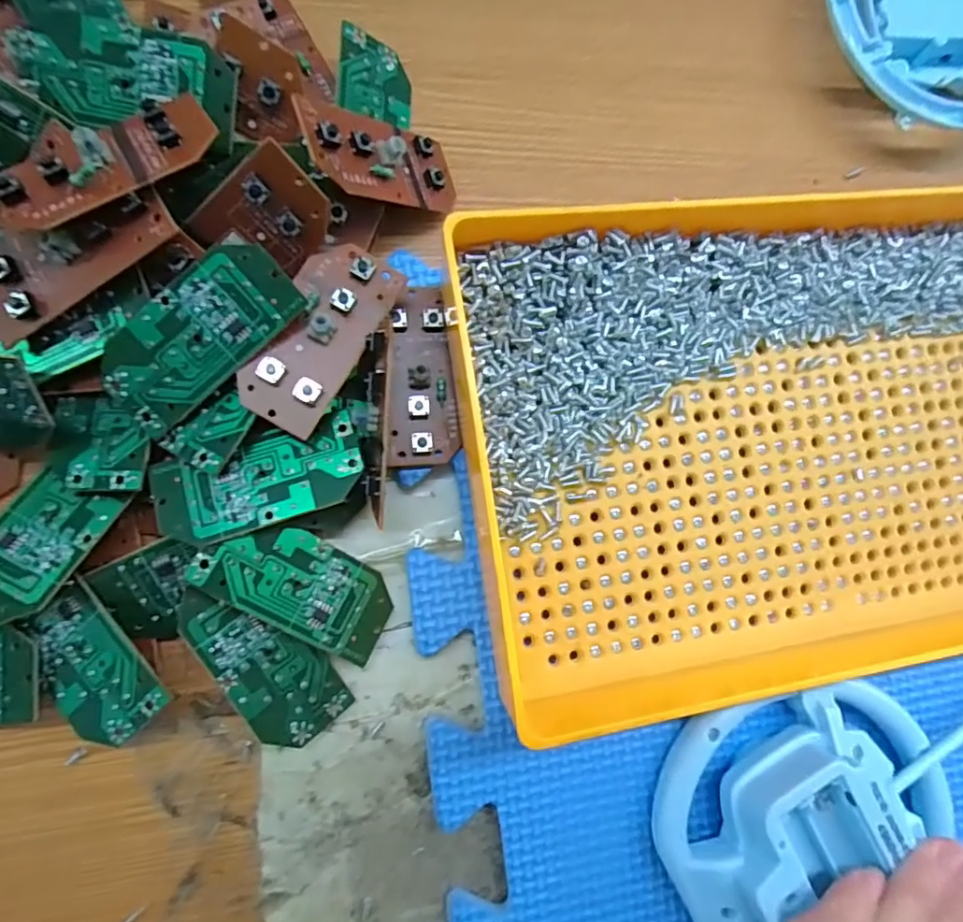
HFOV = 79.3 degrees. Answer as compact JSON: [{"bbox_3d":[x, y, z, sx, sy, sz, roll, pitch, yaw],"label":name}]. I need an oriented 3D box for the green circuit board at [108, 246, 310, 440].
[{"bbox_3d":[-0.081,-0.036,0.167,0.028,0.011,0.059,44,82,-4],"label":"green circuit board"}]

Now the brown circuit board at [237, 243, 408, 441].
[{"bbox_3d":[-0.049,-0.039,0.174,0.028,0.007,0.060,29,83,-6],"label":"brown circuit board"}]

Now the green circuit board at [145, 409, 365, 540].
[{"bbox_3d":[-0.066,0.005,0.173,0.060,0.005,0.027,-17,90,-9],"label":"green circuit board"}]

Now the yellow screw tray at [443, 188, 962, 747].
[{"bbox_3d":[0.118,-0.010,0.199,0.250,0.035,0.158,-7,87,-9],"label":"yellow screw tray"}]

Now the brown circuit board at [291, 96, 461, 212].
[{"bbox_3d":[-0.028,-0.098,0.188,0.061,0.008,0.028,-12,88,-49],"label":"brown circuit board"}]

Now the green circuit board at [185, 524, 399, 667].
[{"bbox_3d":[-0.055,0.038,0.180,0.059,0.004,0.028,34,64,-20],"label":"green circuit board"}]

